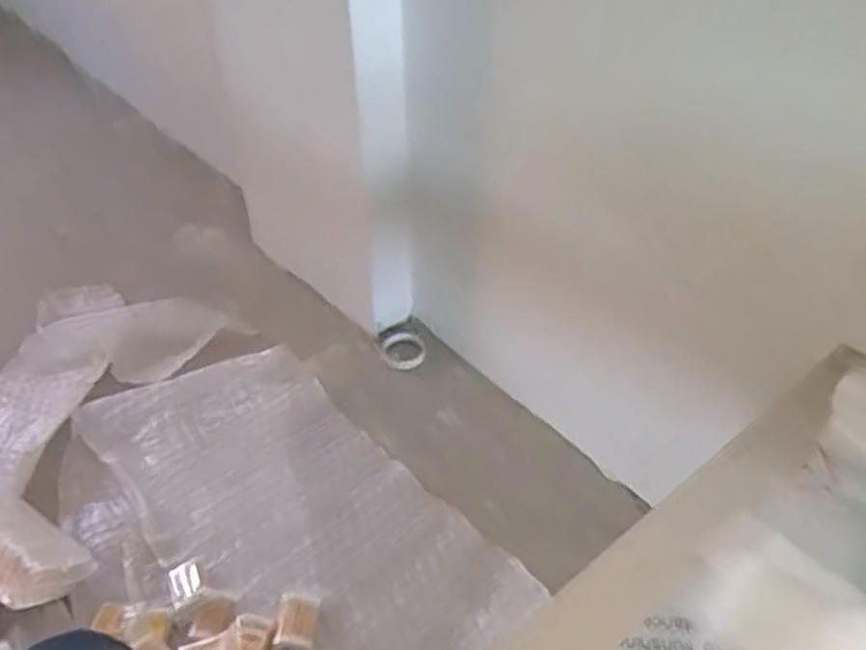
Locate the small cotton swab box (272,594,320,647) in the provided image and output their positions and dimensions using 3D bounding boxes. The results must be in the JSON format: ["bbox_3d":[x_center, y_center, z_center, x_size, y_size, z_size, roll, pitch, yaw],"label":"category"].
[{"bbox_3d":[-0.191,0.415,1.083,0.056,0.012,0.073,2,41,3],"label":"small cotton swab box"}]

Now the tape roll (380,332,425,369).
[{"bbox_3d":[-0.057,0.049,1.505,0.086,0.018,0.095,-4,41,-4],"label":"tape roll"}]

